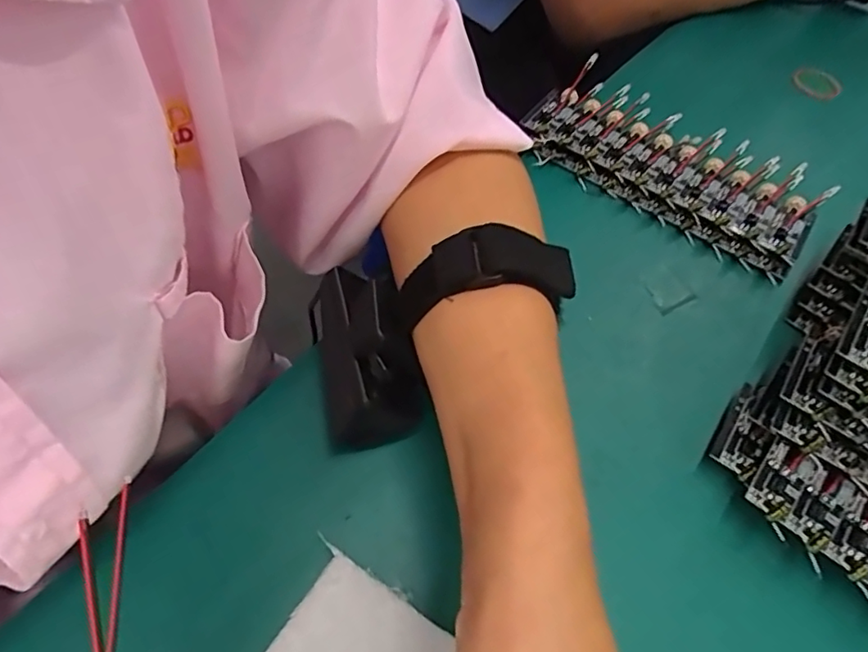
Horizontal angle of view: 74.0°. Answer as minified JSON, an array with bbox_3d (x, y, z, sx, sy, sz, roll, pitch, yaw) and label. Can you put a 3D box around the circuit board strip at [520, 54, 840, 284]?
[{"bbox_3d":[0.134,-0.093,0.332,0.162,0.022,0.075,31,59,16],"label":"circuit board strip"}]

